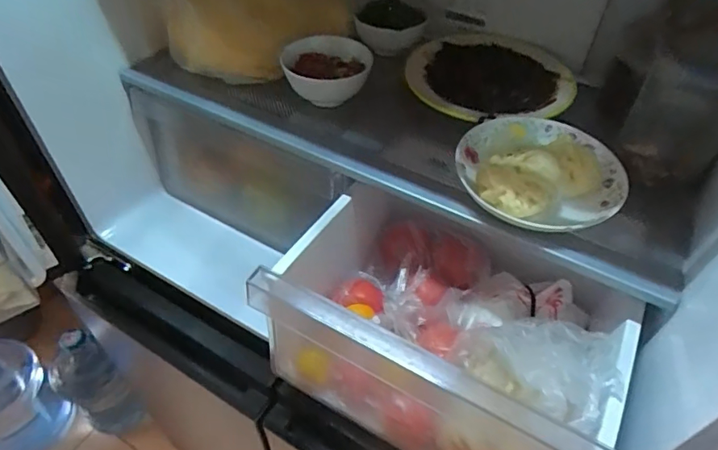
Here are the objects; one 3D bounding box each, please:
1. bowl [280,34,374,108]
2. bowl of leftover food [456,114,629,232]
[{"bbox_3d":[-0.043,-0.193,0.625,0.111,0.057,0.101,0,48,0],"label":"bowl"},{"bbox_3d":[0.189,-0.064,0.510,0.164,0.055,0.166,0,48,0],"label":"bowl of leftover food"}]

